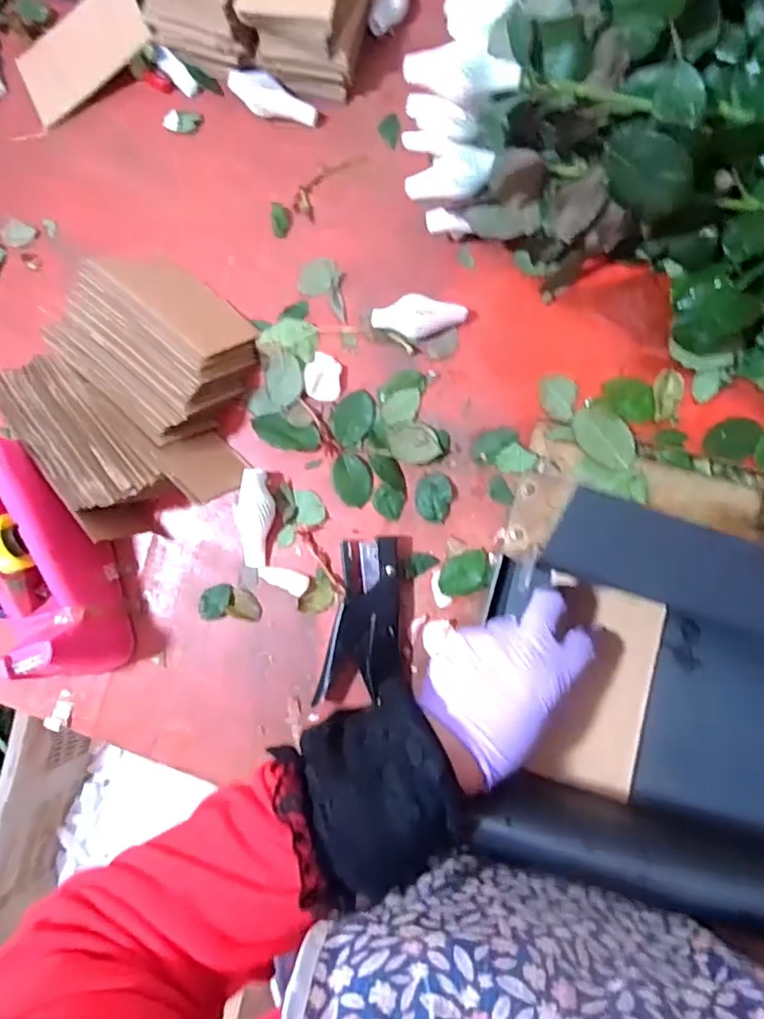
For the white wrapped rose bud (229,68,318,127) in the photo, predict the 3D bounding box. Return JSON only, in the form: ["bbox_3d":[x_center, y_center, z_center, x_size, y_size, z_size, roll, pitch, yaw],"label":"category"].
[{"bbox_3d":[-0.099,-0.373,0.550,0.081,0.023,0.026,20,90,-13],"label":"white wrapped rose bud"}]

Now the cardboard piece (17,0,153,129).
[{"bbox_3d":[-0.288,-0.442,0.580,0.138,0.007,0.079,-38,86,7],"label":"cardboard piece"}]

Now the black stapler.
[{"bbox_3d":[-0.014,0.094,0.516,0.064,0.027,0.135,5,88,5],"label":"black stapler"}]

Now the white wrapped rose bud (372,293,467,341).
[{"bbox_3d":[0.032,-0.166,0.524,0.078,0.035,0.032,8,89,6],"label":"white wrapped rose bud"}]

